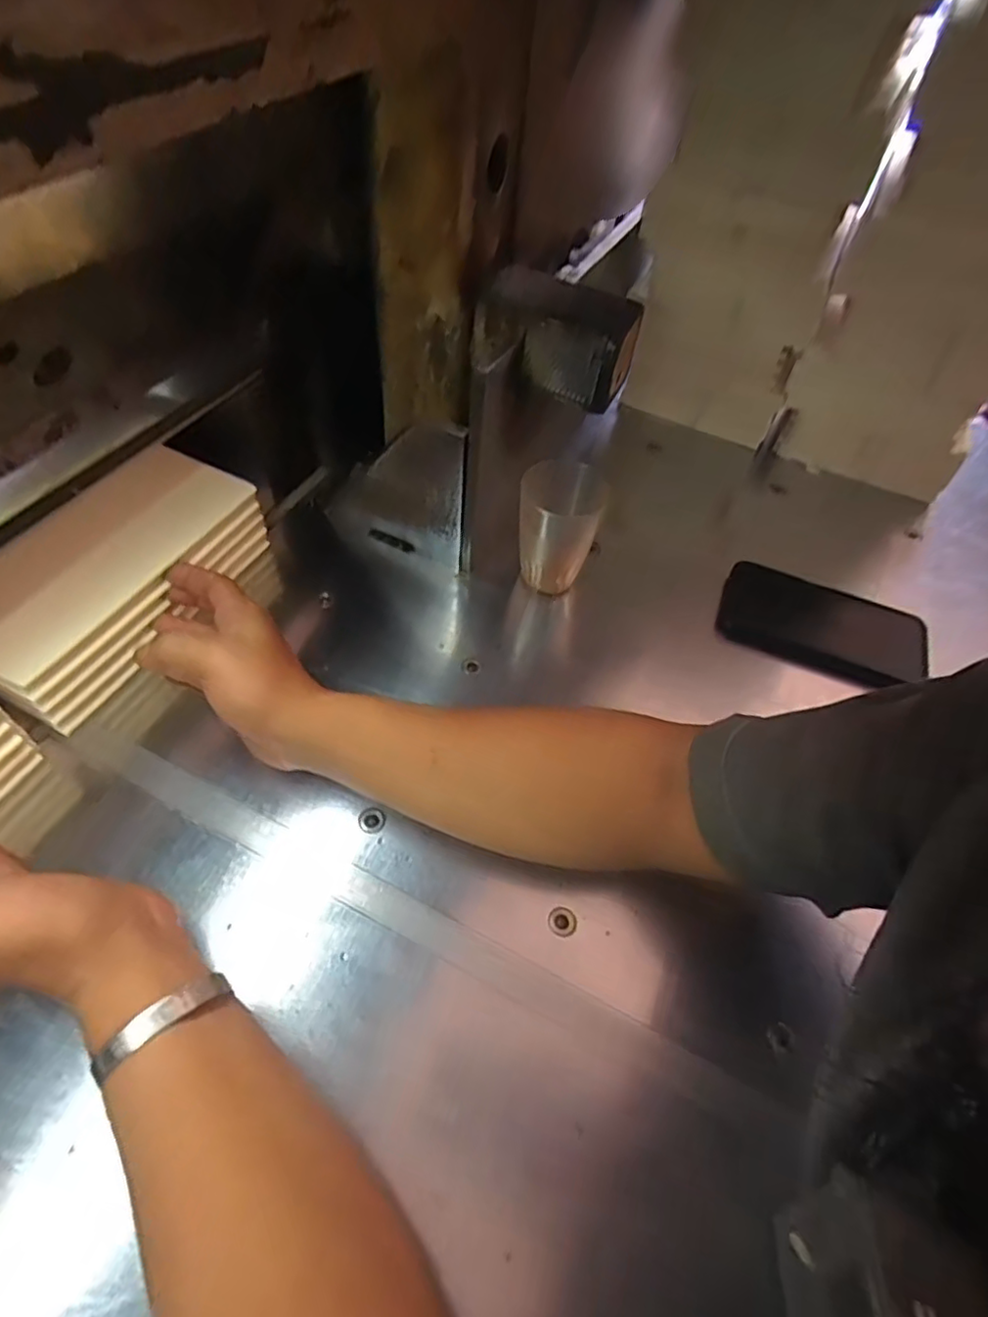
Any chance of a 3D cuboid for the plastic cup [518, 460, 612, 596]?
[{"bbox_3d":[0.049,-0.096,0.510,0.061,0.112,0.055,16,53,7],"label":"plastic cup"}]

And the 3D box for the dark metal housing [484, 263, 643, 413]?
[{"bbox_3d":[0.047,-0.232,0.468,0.105,0.058,0.069,27,55,14],"label":"dark metal housing"}]

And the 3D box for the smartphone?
[{"bbox_3d":[0.273,-0.031,0.538,0.158,0.018,0.080,20,64,16],"label":"smartphone"}]

